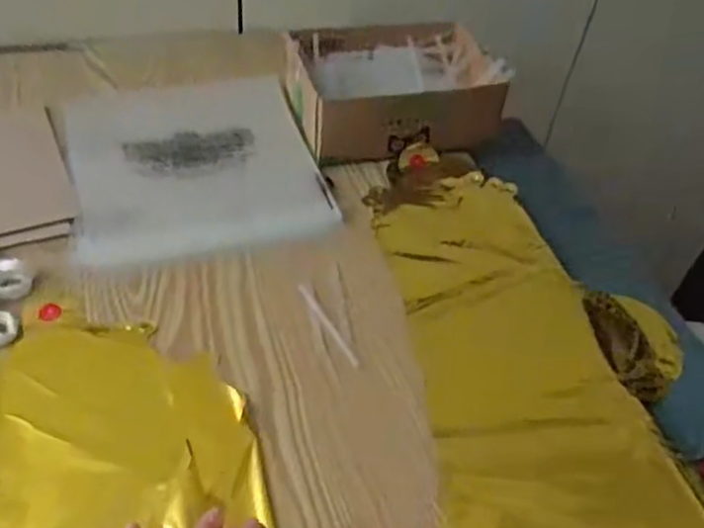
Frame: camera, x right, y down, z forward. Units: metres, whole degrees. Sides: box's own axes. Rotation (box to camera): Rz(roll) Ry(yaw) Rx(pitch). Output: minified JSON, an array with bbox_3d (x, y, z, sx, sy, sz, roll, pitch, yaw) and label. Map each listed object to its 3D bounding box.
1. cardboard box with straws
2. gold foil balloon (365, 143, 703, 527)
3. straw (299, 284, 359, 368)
[{"bbox_3d":[0.038,-0.173,0.686,0.204,0.062,0.142,-5,48,-11],"label":"cardboard box with straws"},{"bbox_3d":[0.136,0.062,0.511,0.192,0.015,0.429,-3,47,-9],"label":"gold foil balloon"},{"bbox_3d":[-0.018,0.042,0.508,0.007,0.004,0.084,-21,53,-24],"label":"straw"}]

